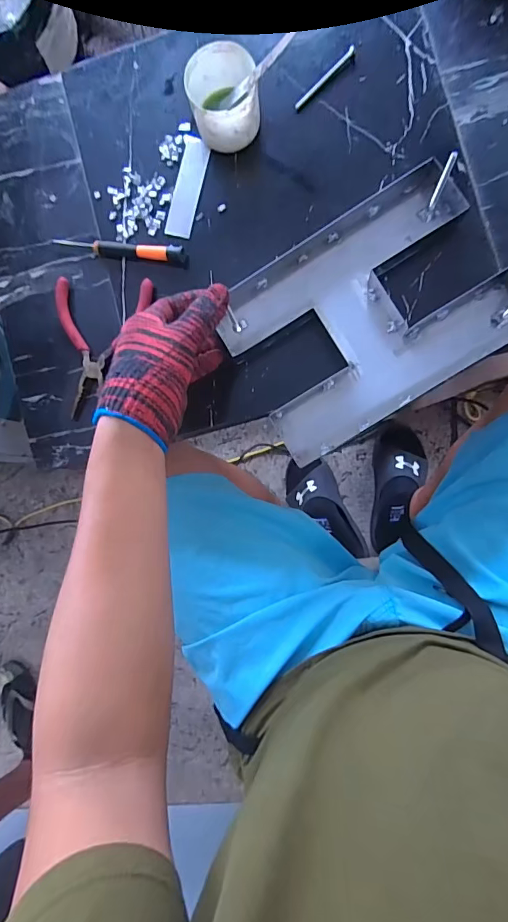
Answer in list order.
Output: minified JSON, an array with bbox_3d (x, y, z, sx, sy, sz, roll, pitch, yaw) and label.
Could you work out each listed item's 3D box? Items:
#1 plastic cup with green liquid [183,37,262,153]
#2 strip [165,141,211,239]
[{"bbox_3d":[-0.028,-0.346,0.423,0.068,0.051,0.073,-13,87,6],"label":"plastic cup with green liquid"},{"bbox_3d":[-0.068,-0.278,0.450,0.028,0.004,0.098,13,90,7],"label":"strip"}]

